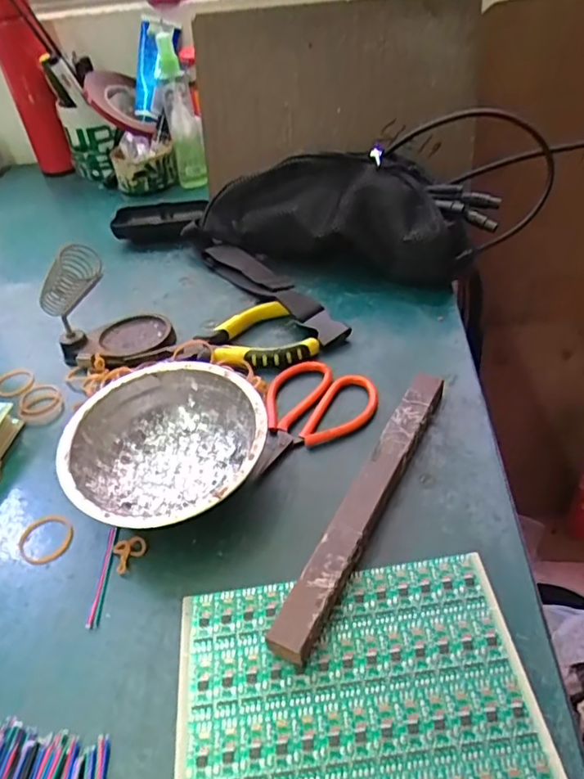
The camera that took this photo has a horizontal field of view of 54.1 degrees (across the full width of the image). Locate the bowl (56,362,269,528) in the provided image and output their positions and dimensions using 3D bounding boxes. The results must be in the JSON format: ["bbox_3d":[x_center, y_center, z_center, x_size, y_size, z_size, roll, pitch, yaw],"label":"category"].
[{"bbox_3d":[-0.079,0.042,0.372,0.121,0.045,0.124,-4,41,4],"label":"bowl"}]

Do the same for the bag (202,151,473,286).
[{"bbox_3d":[0.038,-0.166,0.551,0.261,0.095,0.070,16,46,25],"label":"bag"}]

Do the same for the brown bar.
[{"bbox_3d":[0.048,0.064,0.347,0.022,0.020,0.215,16,46,25],"label":"brown bar"}]

